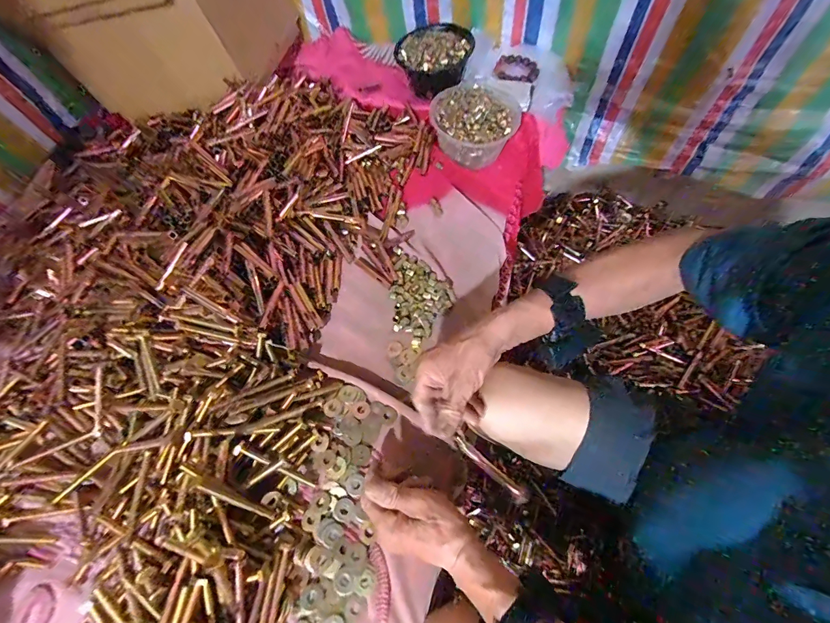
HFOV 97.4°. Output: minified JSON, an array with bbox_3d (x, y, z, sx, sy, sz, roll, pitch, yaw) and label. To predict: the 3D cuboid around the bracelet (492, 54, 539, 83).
[{"bbox_3d":[0.219,-0.518,0.784,0.095,0.019,0.078,20,66,15],"label":"bracelet"}]

